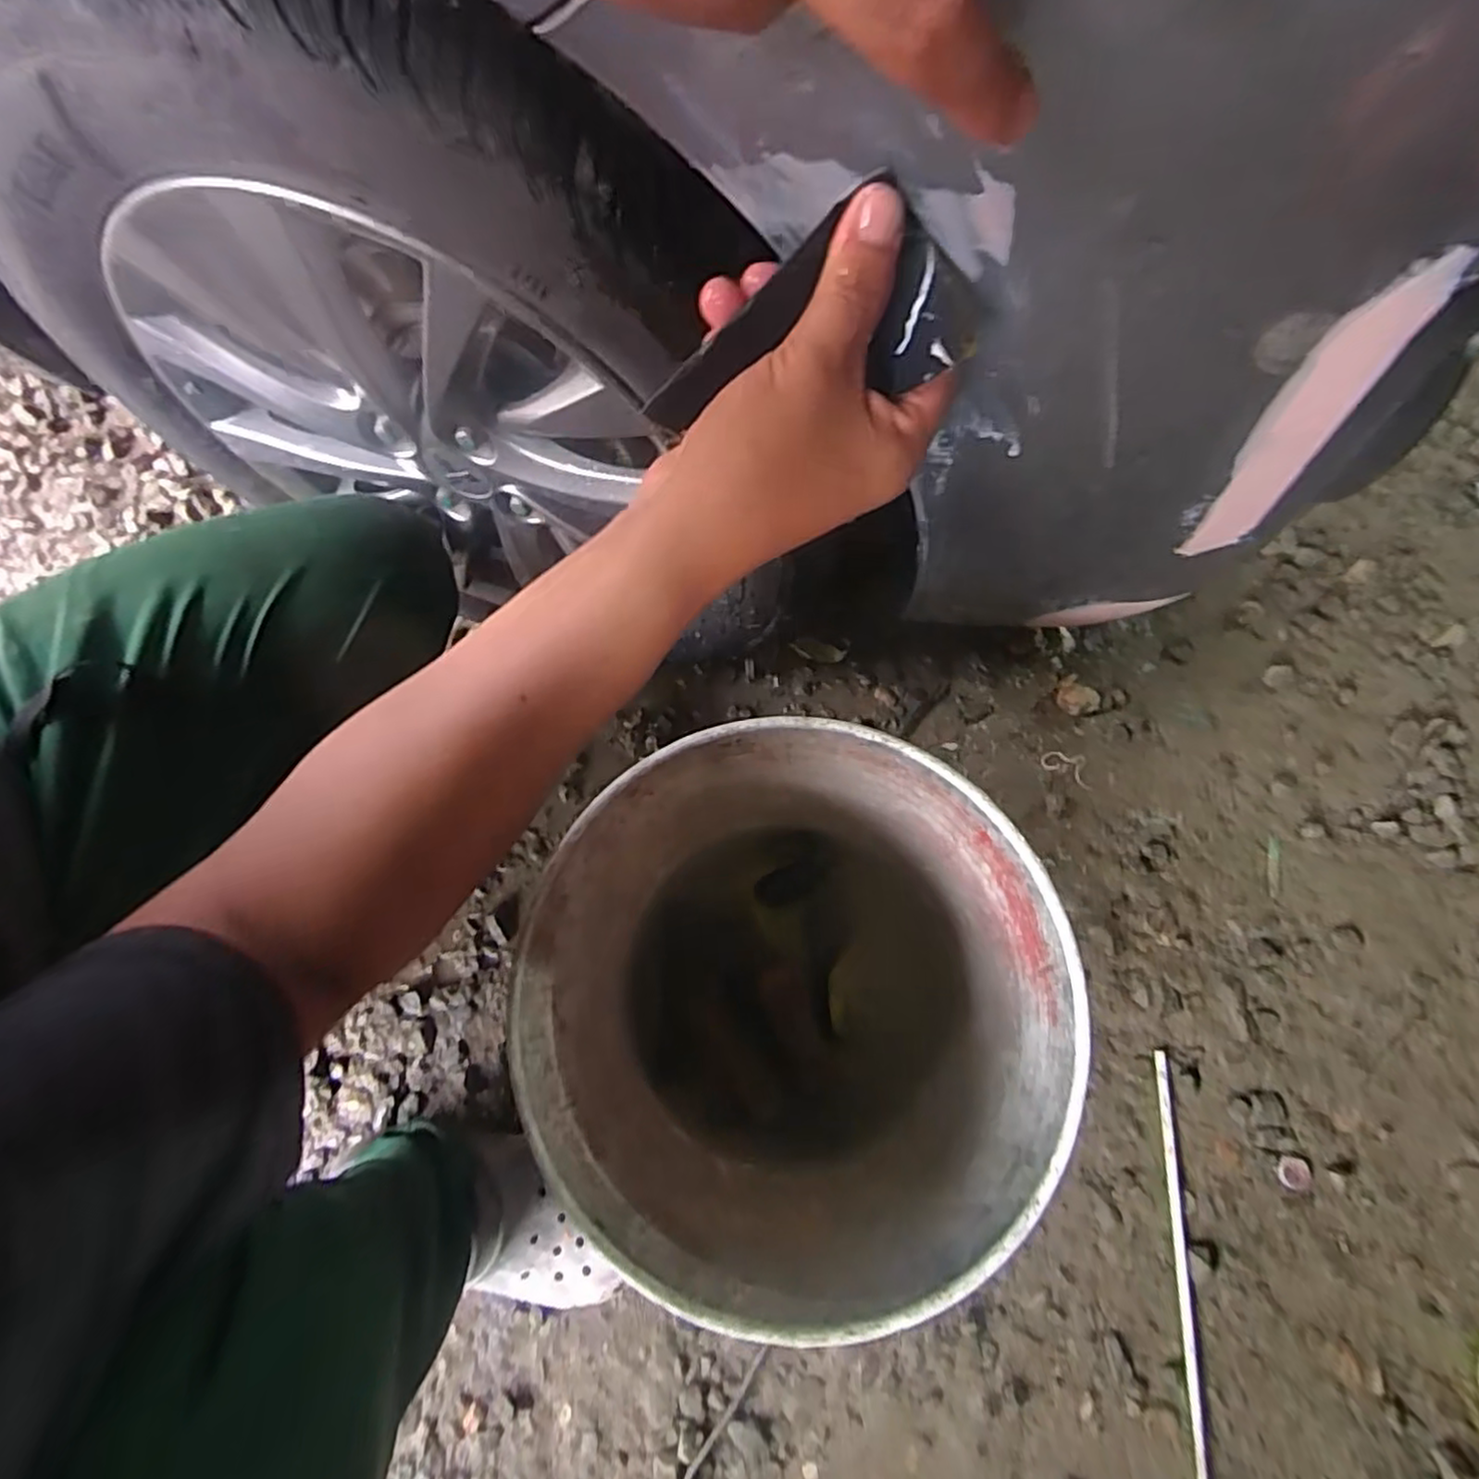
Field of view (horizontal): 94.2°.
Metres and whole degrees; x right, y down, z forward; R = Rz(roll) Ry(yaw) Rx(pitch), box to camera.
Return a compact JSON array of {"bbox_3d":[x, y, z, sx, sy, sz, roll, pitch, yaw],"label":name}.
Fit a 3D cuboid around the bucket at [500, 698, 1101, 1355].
[{"bbox_3d":[0.030,0.160,0.466,0.279,0.268,0.280,0,73,1],"label":"bucket"}]

